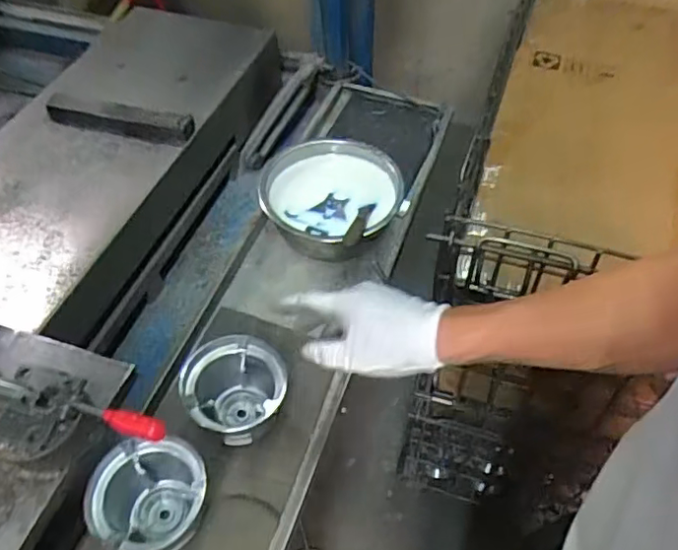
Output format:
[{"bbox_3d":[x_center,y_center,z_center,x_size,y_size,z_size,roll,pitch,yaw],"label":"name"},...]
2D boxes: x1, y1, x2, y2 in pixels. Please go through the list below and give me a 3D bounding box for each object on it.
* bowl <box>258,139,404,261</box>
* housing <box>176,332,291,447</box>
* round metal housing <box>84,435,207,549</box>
[{"bbox_3d":[-0.009,-0.085,0.733,0.162,0.082,0.151,-1,51,1],"label":"bowl"},{"bbox_3d":[-0.094,0.120,0.564,0.093,0.093,0.088,-1,51,1],"label":"housing"},{"bbox_3d":[-0.159,0.197,0.510,0.087,0.080,0.091,-1,51,1],"label":"round metal housing"}]

